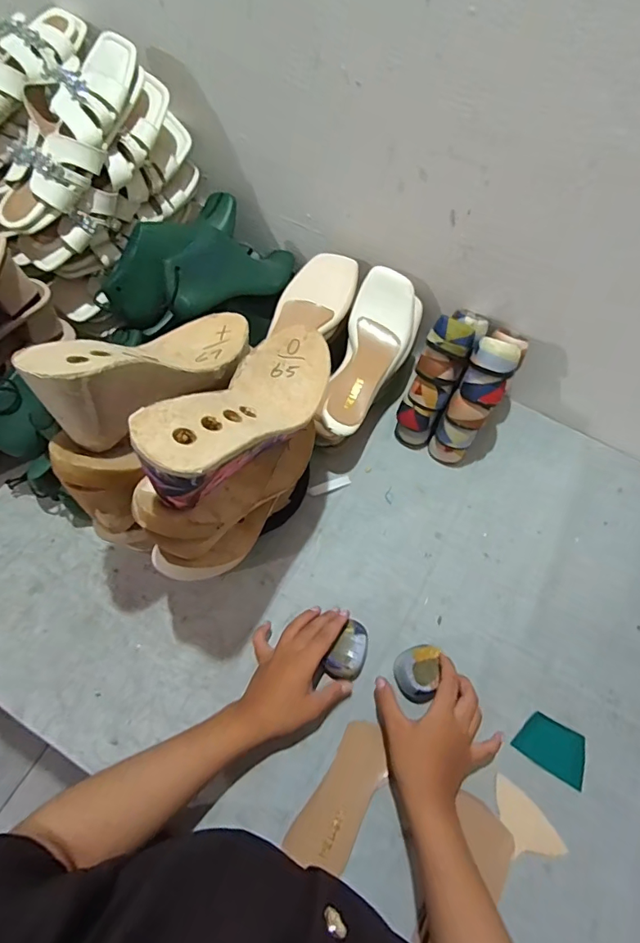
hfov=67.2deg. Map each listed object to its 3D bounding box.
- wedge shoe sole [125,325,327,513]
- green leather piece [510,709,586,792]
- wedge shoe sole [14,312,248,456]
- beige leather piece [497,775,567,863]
[{"bbox_3d":[-0.064,-0.046,0.416,0.083,0.088,0.251,26,37,9],"label":"wedge shoe sole"},{"bbox_3d":[0.265,0.313,0.548,0.079,0.004,0.051,30,75,11],"label":"green leather piece"},{"bbox_3d":[-0.153,-0.084,0.438,0.085,0.087,0.234,32,35,11],"label":"wedge shoe sole"},{"bbox_3d":[0.220,0.366,0.514,0.053,0.011,0.075,-13,58,-1],"label":"beige leather piece"}]

